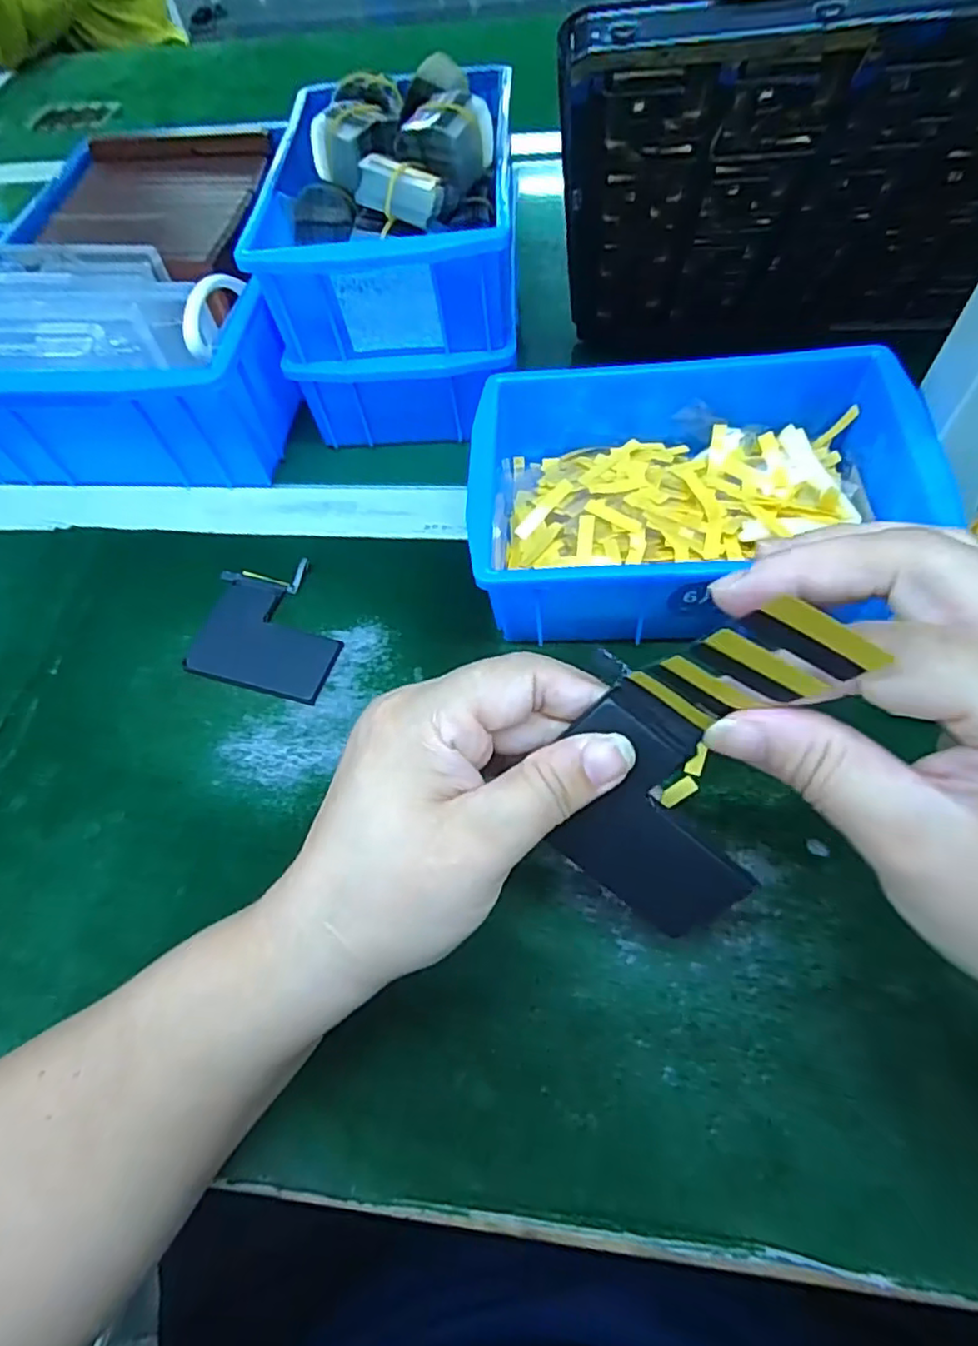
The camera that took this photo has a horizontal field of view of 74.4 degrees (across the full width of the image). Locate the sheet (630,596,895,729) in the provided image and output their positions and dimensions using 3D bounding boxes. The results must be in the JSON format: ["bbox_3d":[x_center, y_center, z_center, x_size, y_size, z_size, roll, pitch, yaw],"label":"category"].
[{"bbox_3d":[0.060,0.000,0.152,0.030,0.052,0.004,29,60,-17],"label":"sheet"}]

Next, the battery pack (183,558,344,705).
[{"bbox_3d":[-0.114,-0.025,0.344,0.080,0.006,0.072,13,63,13],"label":"battery pack"}]

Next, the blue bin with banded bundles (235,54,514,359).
[{"bbox_3d":[-0.052,-0.264,0.364,0.131,0.075,0.183,-3,61,5],"label":"blue bin with banded bundles"}]

